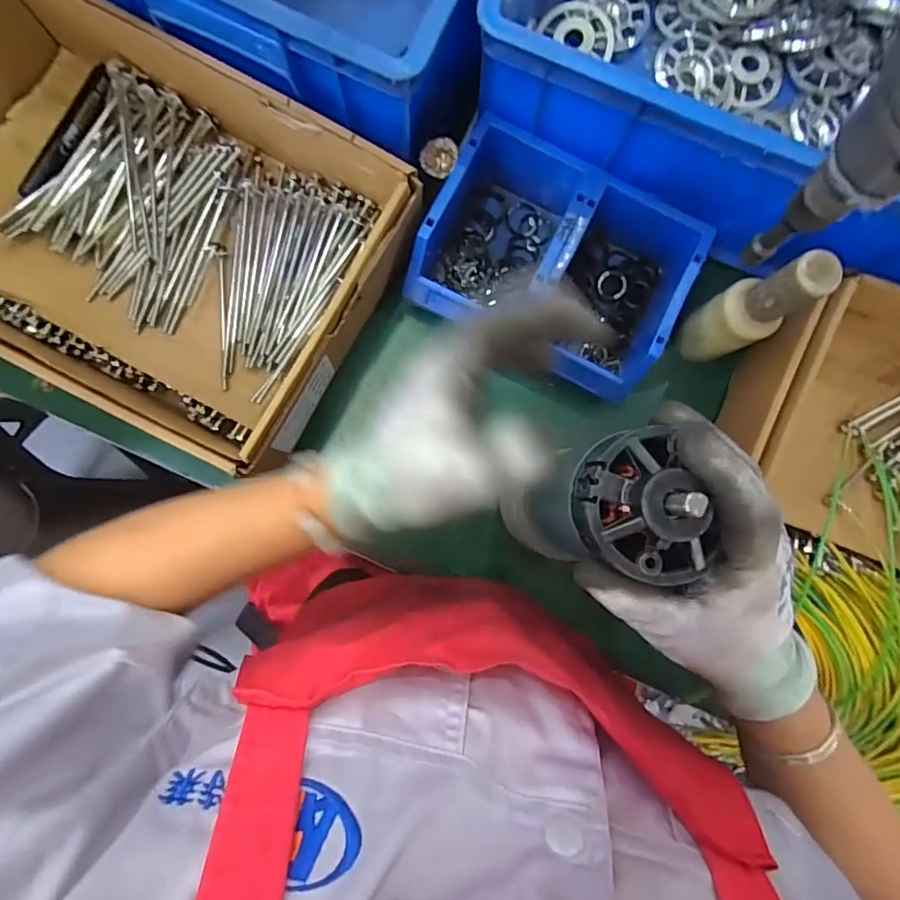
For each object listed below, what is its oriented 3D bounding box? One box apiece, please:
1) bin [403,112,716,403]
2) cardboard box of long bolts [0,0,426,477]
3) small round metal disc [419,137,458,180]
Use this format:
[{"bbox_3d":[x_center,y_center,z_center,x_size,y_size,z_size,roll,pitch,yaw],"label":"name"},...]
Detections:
[{"bbox_3d":[0.092,-0.160,0.443,0.217,0.073,0.163,27,86,0],"label":"bin"},{"bbox_3d":[-0.245,-0.178,0.408,0.371,0.083,0.264,29,86,0],"label":"cardboard box of long bolts"},{"bbox_3d":[-0.009,-0.237,0.419,0.030,0.009,0.031,0,86,-2],"label":"small round metal disc"}]

